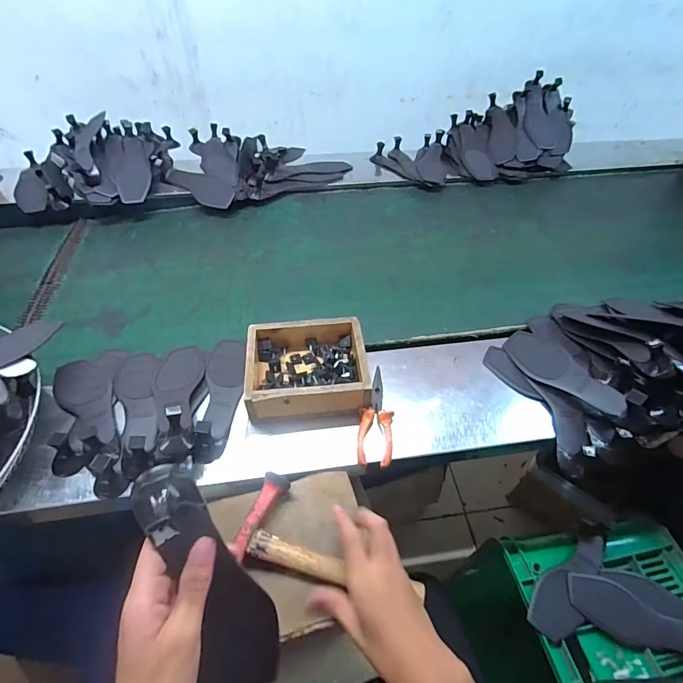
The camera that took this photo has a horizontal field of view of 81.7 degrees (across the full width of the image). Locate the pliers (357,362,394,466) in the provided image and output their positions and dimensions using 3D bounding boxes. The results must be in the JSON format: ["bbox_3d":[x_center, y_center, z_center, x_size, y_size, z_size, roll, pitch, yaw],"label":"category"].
[{"bbox_3d":[0.052,0.110,0.587,0.049,0.025,0.154,5,48,4],"label":"pliers"}]

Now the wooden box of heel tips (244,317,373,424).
[{"bbox_3d":[-0.053,0.045,0.620,0.181,0.064,0.159,-4,48,-4],"label":"wooden box of heel tips"}]

